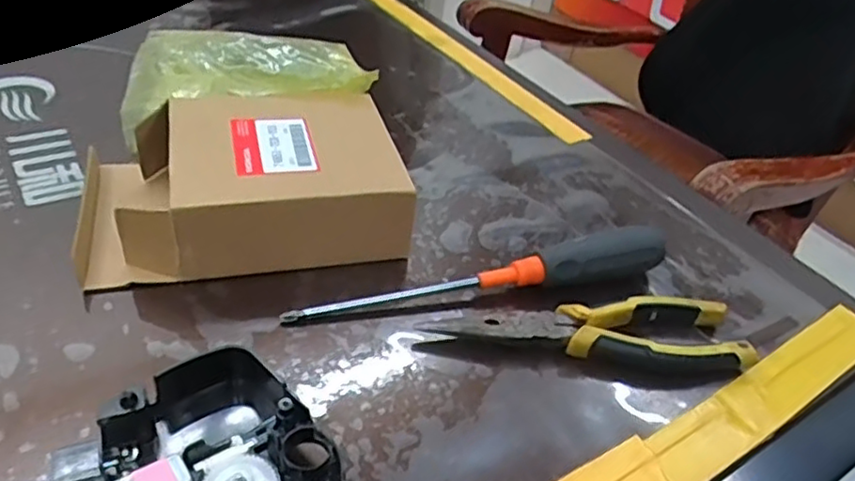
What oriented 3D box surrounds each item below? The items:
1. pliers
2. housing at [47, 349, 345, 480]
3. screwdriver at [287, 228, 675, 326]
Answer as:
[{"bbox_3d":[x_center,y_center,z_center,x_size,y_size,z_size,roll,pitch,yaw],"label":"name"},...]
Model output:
[{"bbox_3d":[0.095,0.057,0.392,0.189,0.019,0.050,2,39,-7],"label":"pliers"},{"bbox_3d":[-0.096,0.103,0.296,0.106,0.029,0.092,32,44,27],"label":"housing"},{"bbox_3d":[0.034,0.019,0.411,0.241,0.035,0.025,-4,40,-14],"label":"screwdriver"}]

